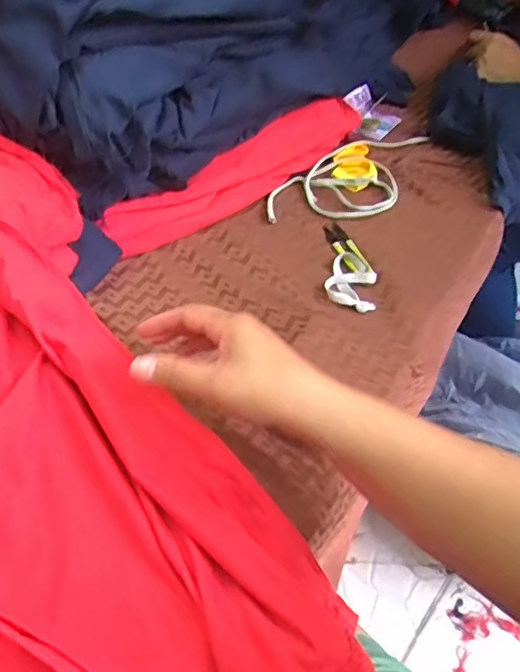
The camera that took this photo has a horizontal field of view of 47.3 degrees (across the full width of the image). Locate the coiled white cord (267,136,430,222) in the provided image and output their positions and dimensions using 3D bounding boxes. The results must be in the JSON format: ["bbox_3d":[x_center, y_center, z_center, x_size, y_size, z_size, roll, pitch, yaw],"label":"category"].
[{"bbox_3d":[0.121,-0.202,0.732,0.115,0.013,0.251,31,55,22],"label":"coiled white cord"}]

